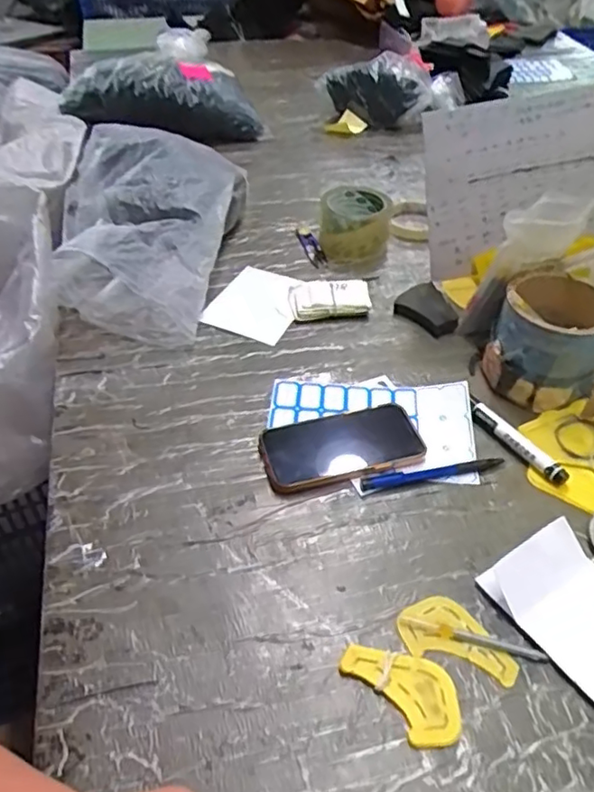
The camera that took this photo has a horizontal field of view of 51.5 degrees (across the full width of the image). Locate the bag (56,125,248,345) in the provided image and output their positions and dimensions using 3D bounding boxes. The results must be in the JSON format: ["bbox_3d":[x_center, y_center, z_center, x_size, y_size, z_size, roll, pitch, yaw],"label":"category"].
[{"bbox_3d":[-0.182,-0.223,0.767,0.183,0.124,0.313,5,43,2],"label":"bag"}]

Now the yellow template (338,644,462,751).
[{"bbox_3d":[0.077,0.201,0.428,0.051,0.006,0.085,-31,53,-31],"label":"yellow template"}]

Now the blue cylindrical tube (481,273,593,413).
[{"bbox_3d":[0.259,-0.055,0.634,0.105,0.097,0.105,2,43,-2],"label":"blue cylindrical tube"}]

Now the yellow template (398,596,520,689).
[{"bbox_3d":[0.121,0.177,0.460,0.085,0.004,0.052,14,44,11],"label":"yellow template"}]

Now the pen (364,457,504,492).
[{"bbox_3d":[0.124,0.071,0.564,0.135,0.005,0.015,-7,44,-11],"label":"pen"}]

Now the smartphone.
[{"bbox_3d":[0.042,0.044,0.582,0.148,0.014,0.082,-10,45,-14],"label":"smartphone"}]

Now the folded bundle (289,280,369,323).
[{"bbox_3d":[0.040,-0.119,0.752,0.097,0.022,0.056,-6,44,-10],"label":"folded bundle"}]

